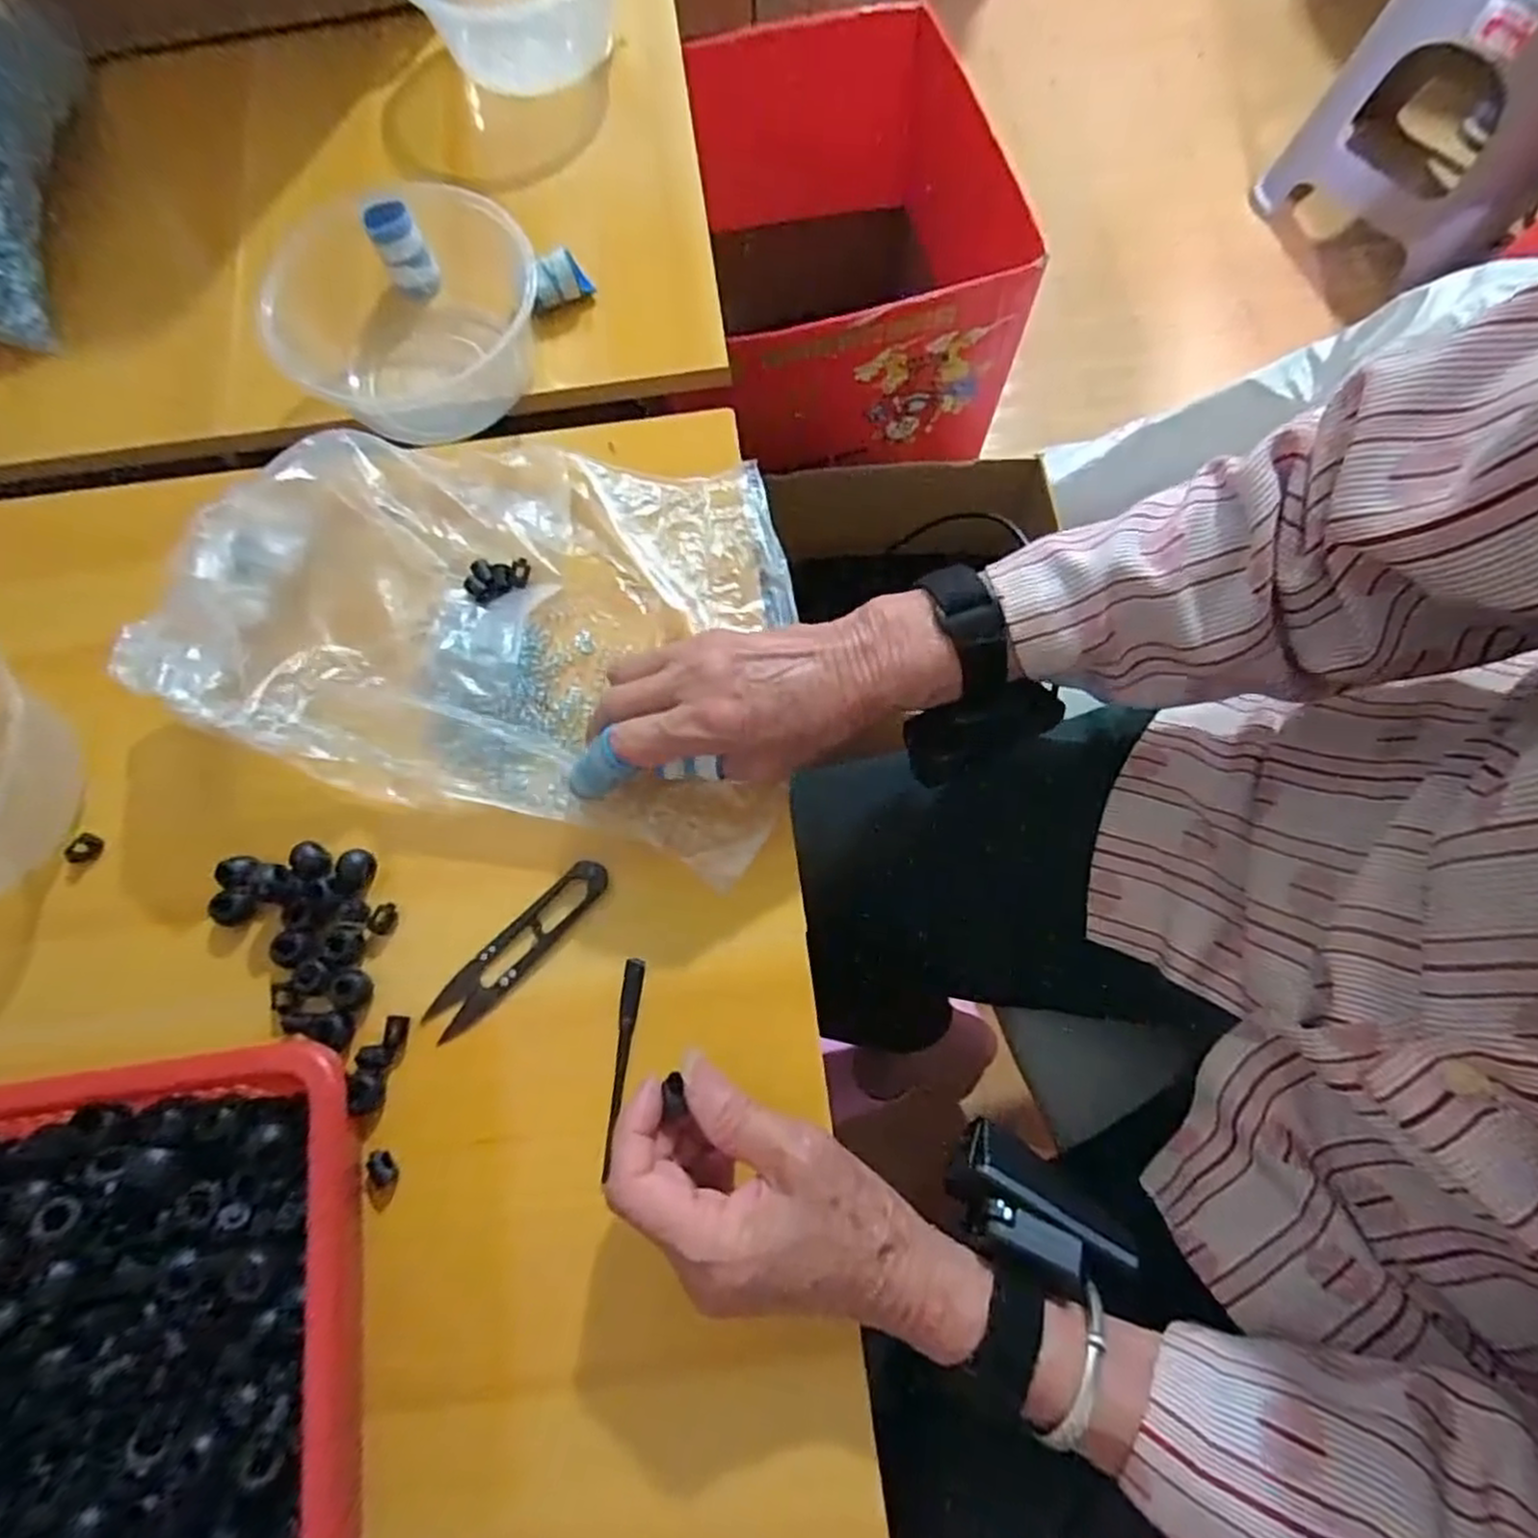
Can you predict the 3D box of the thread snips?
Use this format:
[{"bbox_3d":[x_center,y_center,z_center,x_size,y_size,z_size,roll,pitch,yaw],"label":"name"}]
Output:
[{"bbox_3d":[-0.117,0.081,0.341,0.021,0.008,0.101,43,79,12],"label":"thread snips"}]

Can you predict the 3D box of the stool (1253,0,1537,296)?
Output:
[{"bbox_3d":[0.903,-0.868,0.958,0.256,0.337,0.232,-20,74,-4],"label":"stool"}]

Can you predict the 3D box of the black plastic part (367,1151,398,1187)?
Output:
[{"bbox_3d":[-0.167,0.172,0.318,0.009,0.008,0.015,-27,75,-6],"label":"black plastic part"}]

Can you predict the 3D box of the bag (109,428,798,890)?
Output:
[{"bbox_3d":[-0.130,-0.084,0.359,0.284,0.063,0.201,12,74,5],"label":"bag"}]

